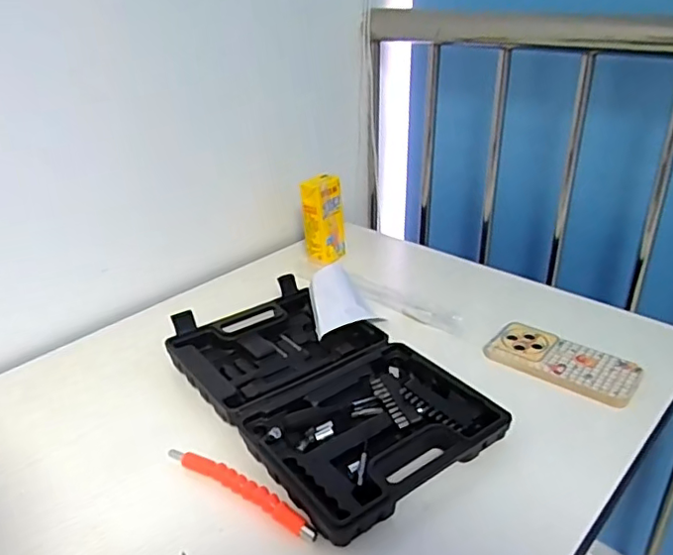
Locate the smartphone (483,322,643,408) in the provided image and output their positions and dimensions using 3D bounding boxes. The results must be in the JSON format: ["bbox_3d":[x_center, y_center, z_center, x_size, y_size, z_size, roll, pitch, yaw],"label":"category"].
[{"bbox_3d":[0.246,0.092,0.638,0.154,0.012,0.078,24,38,35],"label":"smartphone"}]

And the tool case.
[{"bbox_3d":[-0.020,0.107,0.608,0.205,0.032,0.340,-20,33,-32],"label":"tool case"}]

